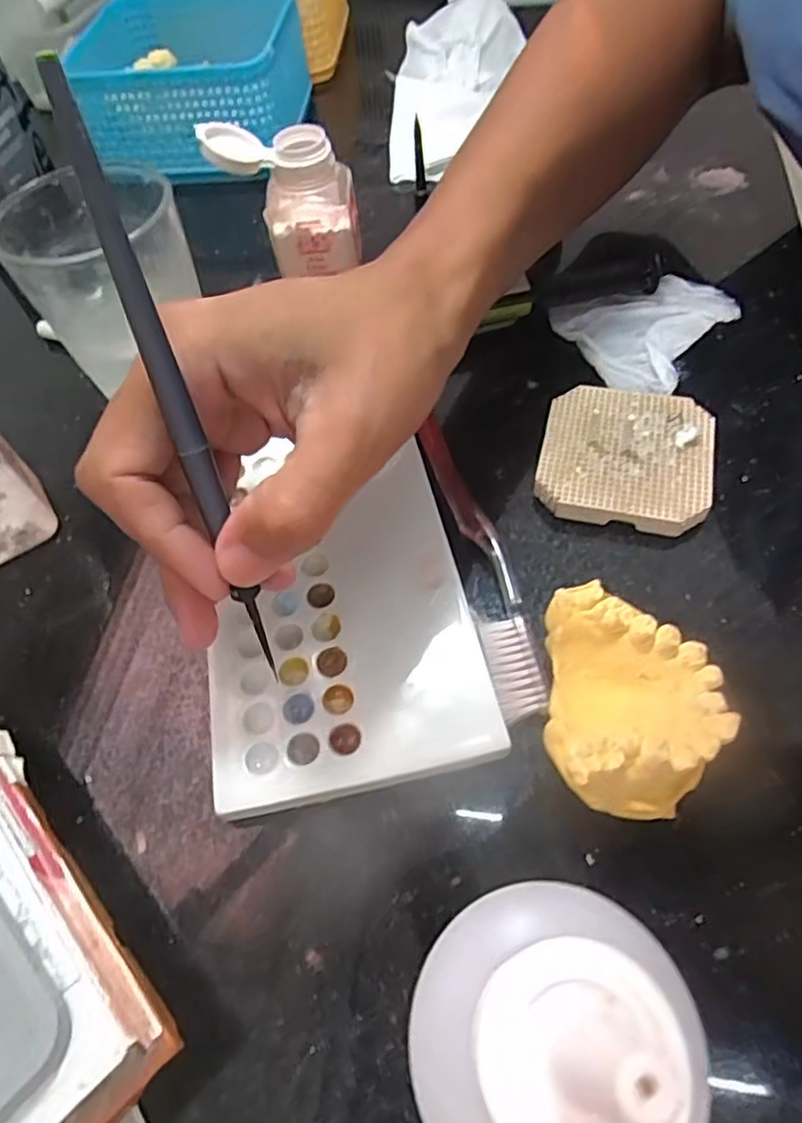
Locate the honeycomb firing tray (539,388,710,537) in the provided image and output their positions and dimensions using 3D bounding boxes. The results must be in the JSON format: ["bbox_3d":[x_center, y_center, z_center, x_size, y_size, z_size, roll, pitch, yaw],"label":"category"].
[{"bbox_3d":[0.091,-0.043,0.270,0.065,0.012,0.068,11,58,12],"label":"honeycomb firing tray"}]

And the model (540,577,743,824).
[{"bbox_3d":[0.069,0.043,0.201,0.049,0.036,0.065,5,57,9],"label":"model"}]

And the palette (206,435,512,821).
[{"bbox_3d":[-0.022,0.021,0.239,0.092,0.011,0.124,-12,58,-3],"label":"palette"}]

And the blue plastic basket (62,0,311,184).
[{"bbox_3d":[-0.135,-0.324,0.442,0.135,0.067,0.135,-5,56,2],"label":"blue plastic basket"}]

